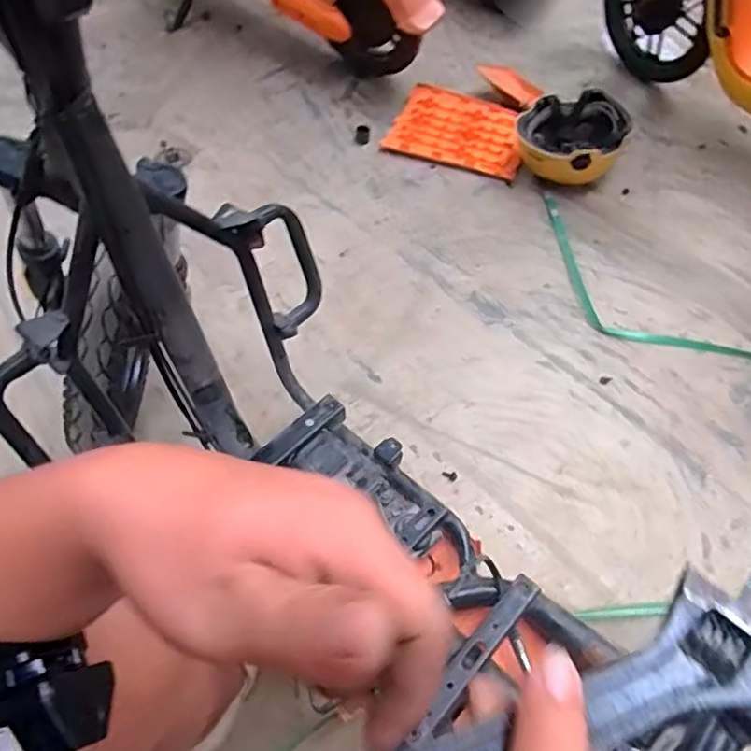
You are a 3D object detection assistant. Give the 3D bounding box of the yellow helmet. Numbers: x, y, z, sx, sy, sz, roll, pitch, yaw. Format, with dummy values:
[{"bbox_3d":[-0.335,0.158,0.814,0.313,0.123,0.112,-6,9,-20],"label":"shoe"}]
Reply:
[{"bbox_3d":[0.446,-0.537,1.408,0.225,0.151,0.213,0,56,-1],"label":"yellow helmet"}]

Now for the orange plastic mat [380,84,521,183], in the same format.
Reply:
[{"bbox_3d":[0.214,-0.623,1.533,0.335,0.035,0.265,19,57,10],"label":"orange plastic mat"}]

